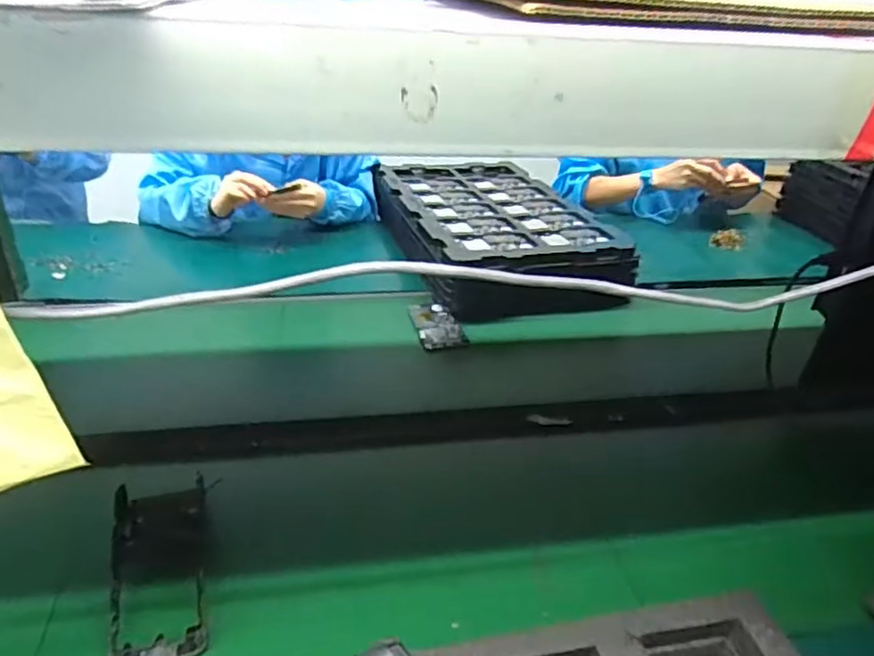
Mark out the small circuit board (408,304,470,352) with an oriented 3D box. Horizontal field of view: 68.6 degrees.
[{"bbox_3d":[-0.002,-0.006,0.962,0.063,0.012,0.125,-6,33,-16],"label":"small circuit board"}]

